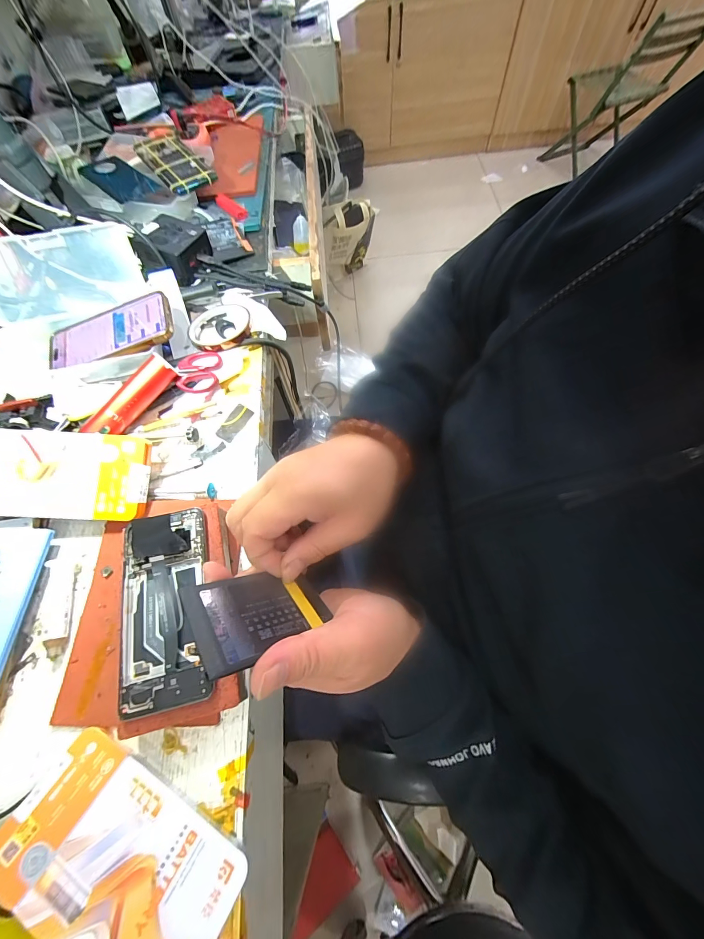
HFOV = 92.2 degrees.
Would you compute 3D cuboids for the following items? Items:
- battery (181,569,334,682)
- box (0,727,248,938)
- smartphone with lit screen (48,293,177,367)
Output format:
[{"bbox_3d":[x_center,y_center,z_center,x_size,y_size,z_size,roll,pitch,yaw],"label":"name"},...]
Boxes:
[{"bbox_3d":[-0.056,0.089,0.214,0.084,0.004,0.061,2,27,-41],"label":"battery"},{"bbox_3d":[-0.166,0.278,0.240,0.167,0.009,0.089,25,52,14],"label":"box"},{"bbox_3d":[-0.307,-0.171,0.428,0.165,0.012,0.082,-21,67,1],"label":"smartphone with lit screen"}]

